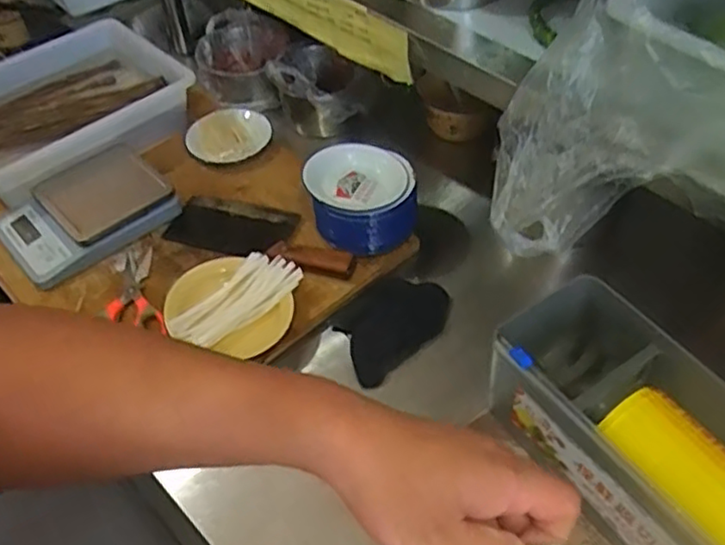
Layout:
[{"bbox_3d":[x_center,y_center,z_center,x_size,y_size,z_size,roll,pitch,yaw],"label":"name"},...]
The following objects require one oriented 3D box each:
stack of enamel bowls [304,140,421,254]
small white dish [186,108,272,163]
[{"bbox_3d":[-0.003,-0.100,0.904,0.140,0.089,0.133,-12,49,-7],"label":"stack of enamel bowls"},{"bbox_3d":[-0.218,-0.226,1.100,0.135,0.022,0.135,-2,49,2],"label":"small white dish"}]

